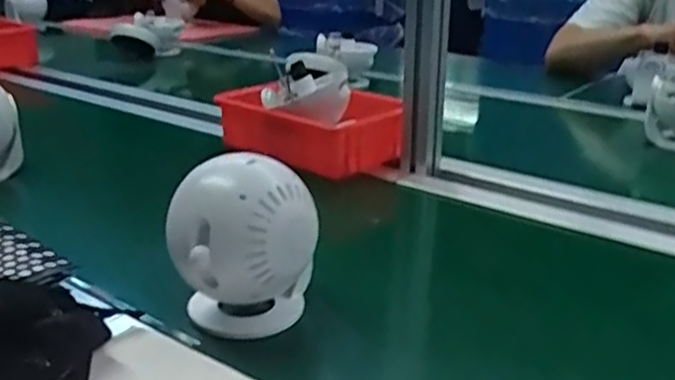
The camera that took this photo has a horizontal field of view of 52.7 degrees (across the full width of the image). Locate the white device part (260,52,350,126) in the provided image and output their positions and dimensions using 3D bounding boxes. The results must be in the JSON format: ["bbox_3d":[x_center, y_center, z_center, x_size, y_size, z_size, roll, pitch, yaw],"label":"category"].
[{"bbox_3d":[-0.034,-0.140,0.918,0.120,0.080,0.075,-11,24,-24],"label":"white device part"}]

